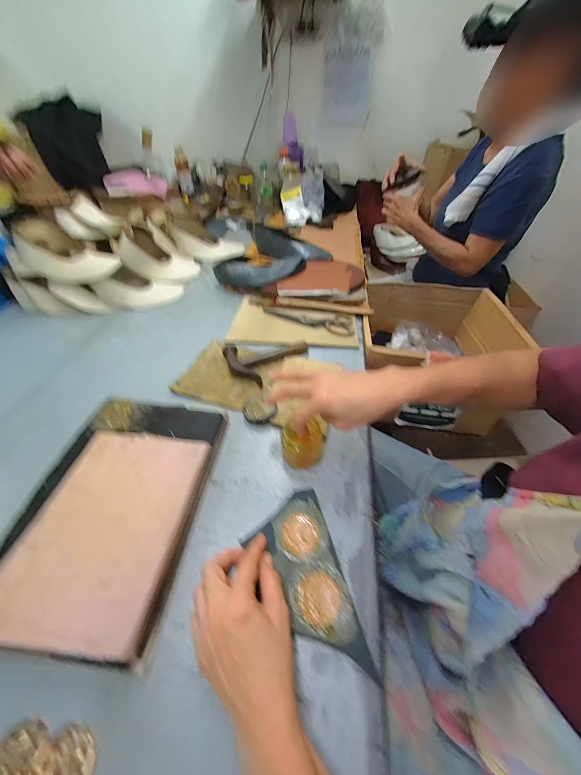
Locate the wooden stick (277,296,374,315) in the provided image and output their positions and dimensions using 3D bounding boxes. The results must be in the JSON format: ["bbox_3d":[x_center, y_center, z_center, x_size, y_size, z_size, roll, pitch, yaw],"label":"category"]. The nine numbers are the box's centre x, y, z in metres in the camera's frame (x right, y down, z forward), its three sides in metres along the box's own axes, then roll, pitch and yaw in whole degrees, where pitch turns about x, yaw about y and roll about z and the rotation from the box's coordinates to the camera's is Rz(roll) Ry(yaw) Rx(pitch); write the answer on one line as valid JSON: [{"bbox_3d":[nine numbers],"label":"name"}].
[{"bbox_3d":[0.082,-0.206,0.672,0.241,0.010,0.026,9,48,9],"label":"wooden stick"}]

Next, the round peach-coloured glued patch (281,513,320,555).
[{"bbox_3d":[0.013,0.185,0.341,0.046,0.004,0.044,0,48,0],"label":"round peach-coloured glued patch"}]

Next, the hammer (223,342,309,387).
[{"bbox_3d":[-0.052,-0.075,0.557,0.161,0.021,0.114,-33,55,-26],"label":"hammer"}]

